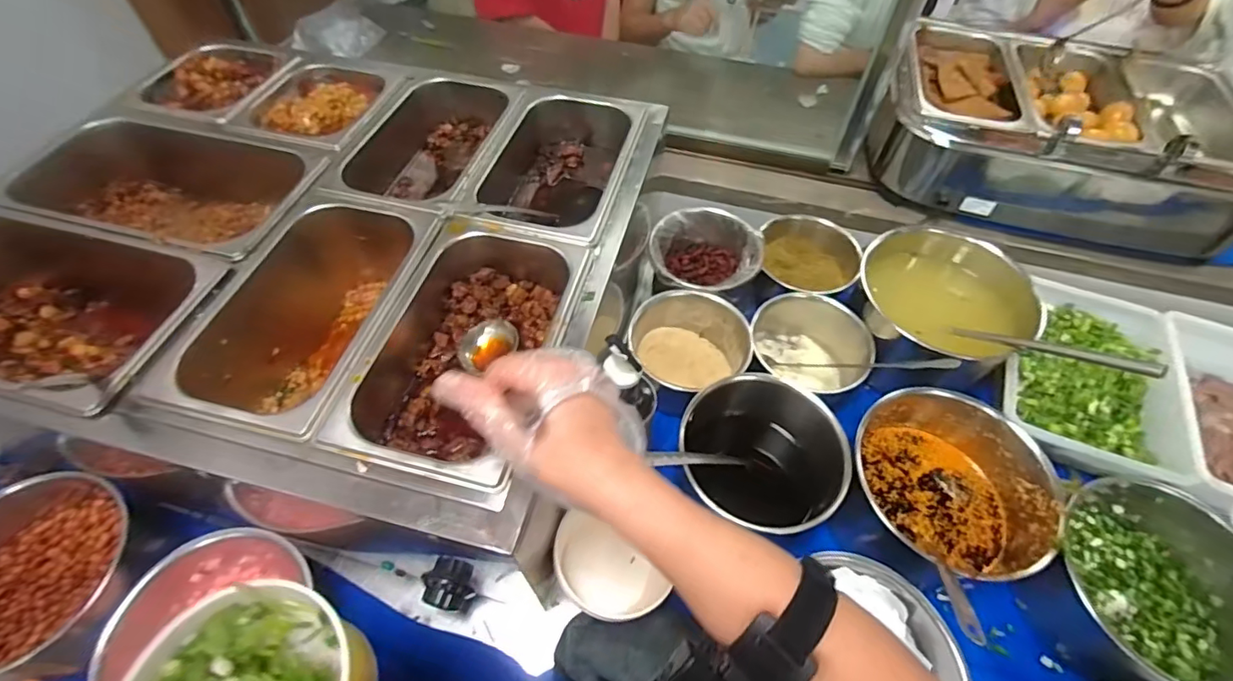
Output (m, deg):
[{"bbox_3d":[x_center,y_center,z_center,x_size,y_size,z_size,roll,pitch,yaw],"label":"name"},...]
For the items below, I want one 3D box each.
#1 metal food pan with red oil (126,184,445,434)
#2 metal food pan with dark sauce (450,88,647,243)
[{"bbox_3d":[-0.281,-0.014,0.529,0.155,0.125,0.260,12,56,6],"label":"metal food pan with red oil"},{"bbox_3d":[-0.073,-0.191,0.645,0.162,0.081,0.240,13,56,7],"label":"metal food pan with dark sauce"}]

